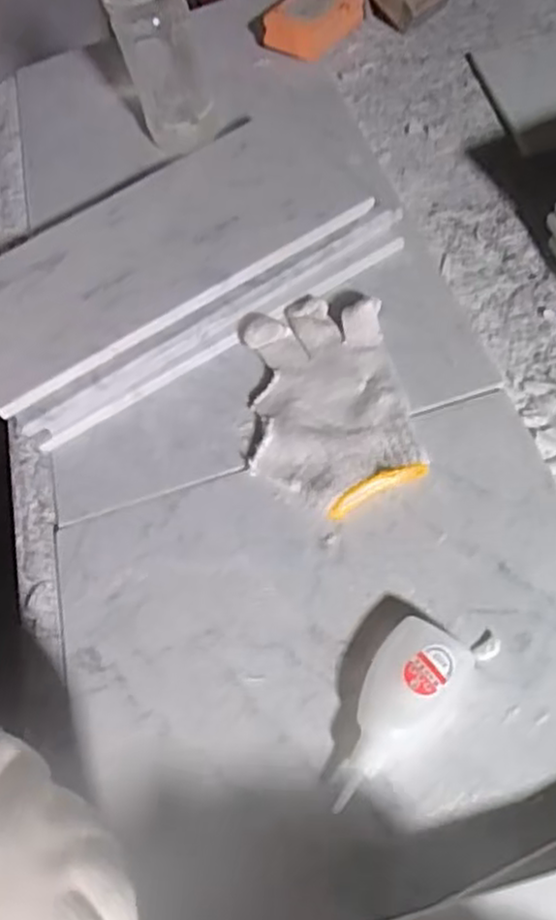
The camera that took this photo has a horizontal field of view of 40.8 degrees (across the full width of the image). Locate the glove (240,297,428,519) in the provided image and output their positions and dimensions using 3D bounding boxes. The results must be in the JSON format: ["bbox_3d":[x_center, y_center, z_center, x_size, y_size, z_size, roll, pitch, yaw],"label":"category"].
[{"bbox_3d":[0.030,-0.042,0.488,0.097,0.020,0.163,-13,54,4],"label":"glove"}]

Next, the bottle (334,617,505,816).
[{"bbox_3d":[0.062,0.121,0.377,0.044,0.024,0.108,33,69,30],"label":"bottle"}]

